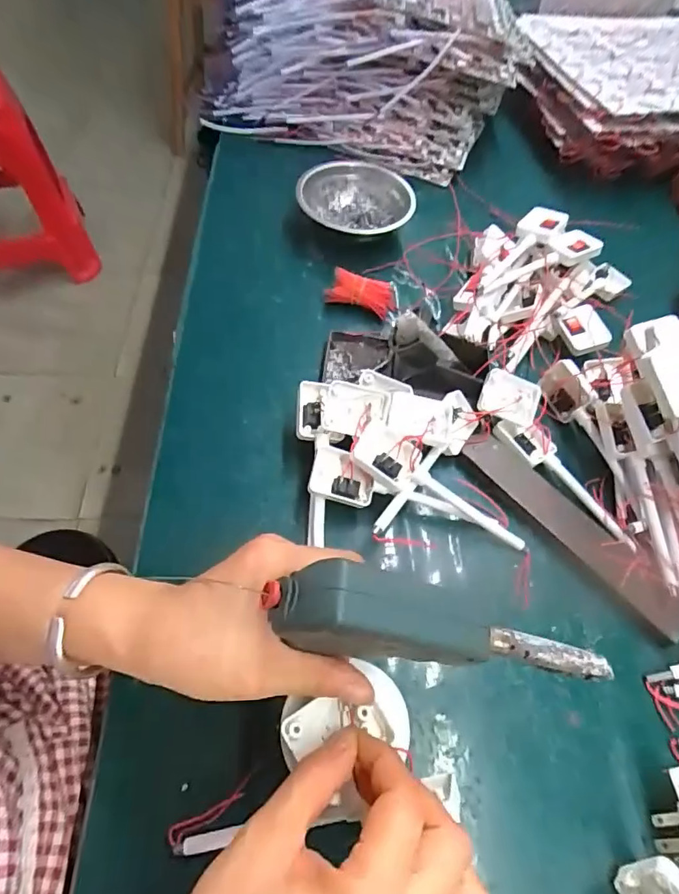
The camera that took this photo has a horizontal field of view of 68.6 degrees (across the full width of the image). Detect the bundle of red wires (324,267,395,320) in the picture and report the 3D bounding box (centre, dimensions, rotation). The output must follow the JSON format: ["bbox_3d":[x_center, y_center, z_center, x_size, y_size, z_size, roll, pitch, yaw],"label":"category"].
[{"bbox_3d":[0.023,-0.156,0.502,0.069,0.024,0.031,13,58,-7],"label":"bundle of red wires"}]

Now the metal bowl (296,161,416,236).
[{"bbox_3d":[0.026,-0.284,0.571,0.124,0.044,0.124,2,60,-3],"label":"metal bowl"}]

